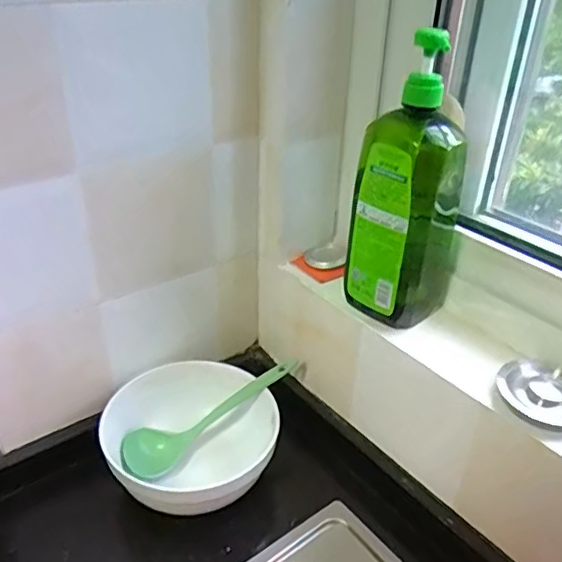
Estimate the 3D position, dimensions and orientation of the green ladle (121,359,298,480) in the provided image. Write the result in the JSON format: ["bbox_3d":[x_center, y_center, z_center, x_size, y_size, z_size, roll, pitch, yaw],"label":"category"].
[{"bbox_3d":[-0.084,0.159,0.704,0.230,0.040,0.051,-31,40,-11],"label":"green ladle"}]

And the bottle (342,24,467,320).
[{"bbox_3d":[0.129,-0.087,0.577,0.096,0.260,0.077,-21,38,-31],"label":"bottle"}]

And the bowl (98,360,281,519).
[{"bbox_3d":[-0.099,0.191,0.678,0.189,0.095,0.189,1,32,0],"label":"bowl"}]

